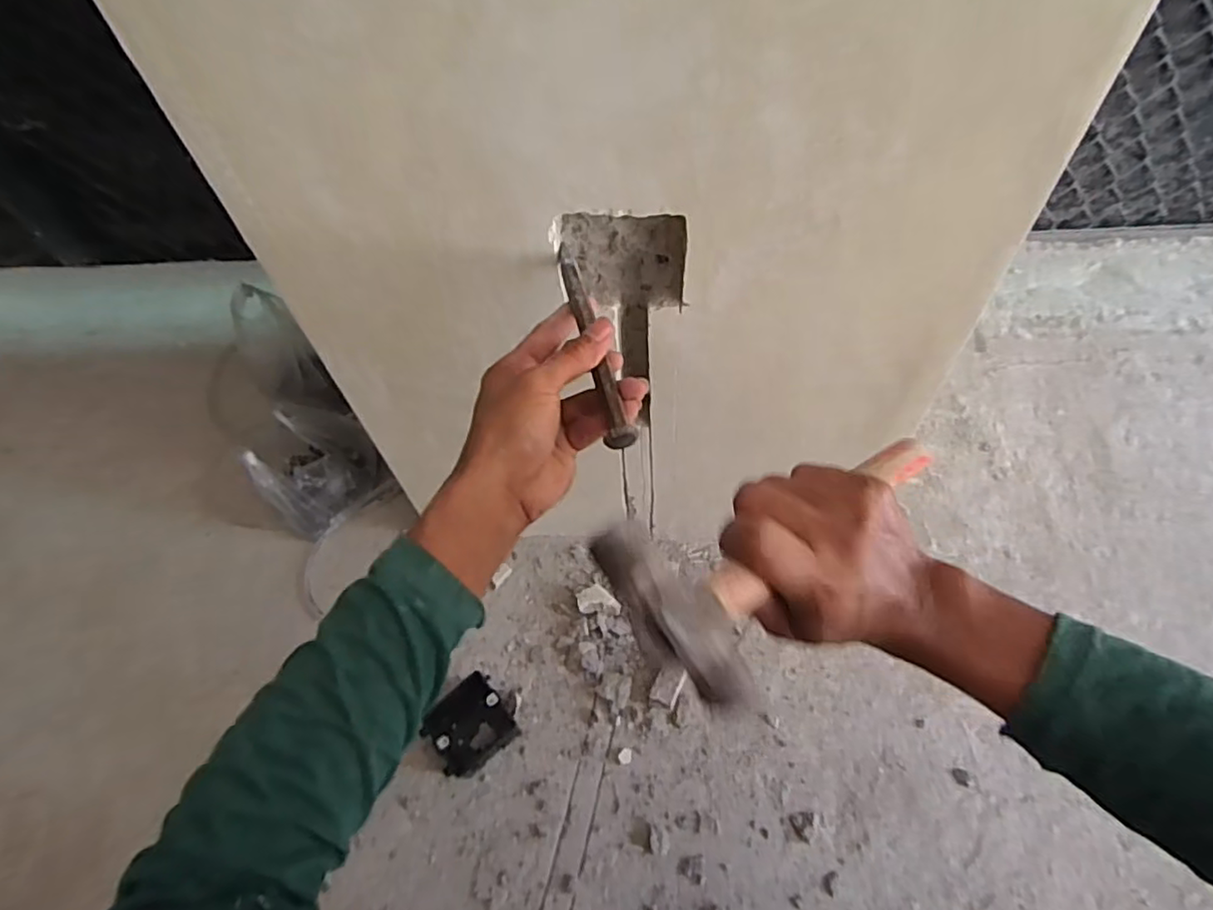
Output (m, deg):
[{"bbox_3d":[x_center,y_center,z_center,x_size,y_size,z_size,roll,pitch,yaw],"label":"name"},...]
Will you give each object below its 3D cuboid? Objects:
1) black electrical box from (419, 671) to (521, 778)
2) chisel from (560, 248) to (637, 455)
[{"bbox_3d":[-0.149,0.293,0.694,0.083,0.046,0.074,-36,60,-20],"label":"black electrical box"},{"bbox_3d":[-0.009,-0.078,0.418,0.017,0.015,0.172,-13,57,-5],"label":"chisel"}]

